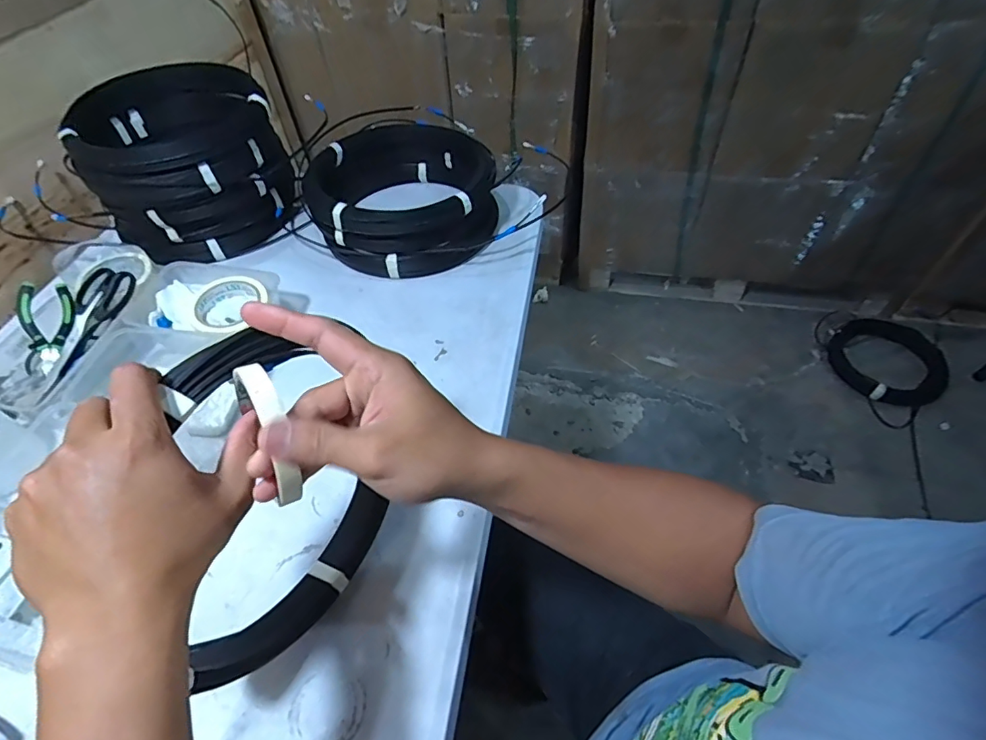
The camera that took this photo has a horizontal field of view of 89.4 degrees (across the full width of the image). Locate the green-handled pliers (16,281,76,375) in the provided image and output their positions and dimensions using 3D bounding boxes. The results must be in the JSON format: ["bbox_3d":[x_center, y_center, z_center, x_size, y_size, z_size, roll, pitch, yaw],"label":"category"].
[{"bbox_3d":[-0.570,-0.053,0.642,0.054,0.023,0.114,-14,86,-36],"label":"green-handled pliers"}]

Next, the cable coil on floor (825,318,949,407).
[{"bbox_3d":[1.194,-0.038,1.495,0.346,0.030,0.309,-27,55,-17],"label":"cable coil on floor"}]

